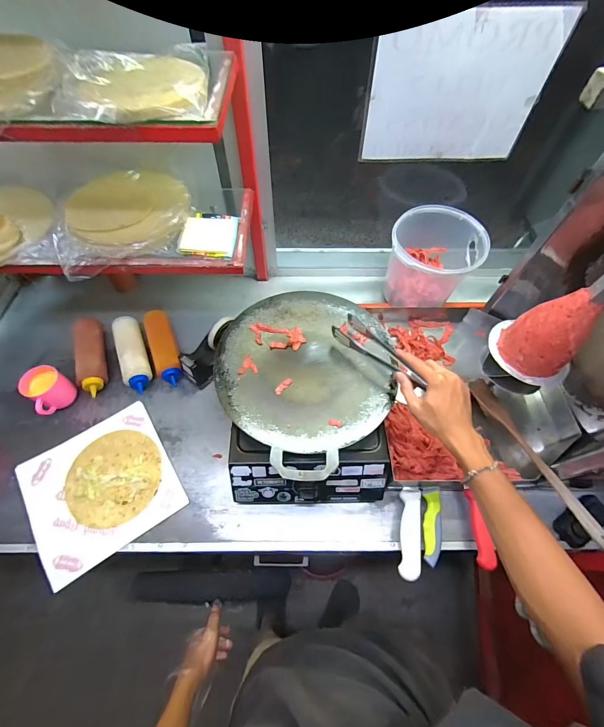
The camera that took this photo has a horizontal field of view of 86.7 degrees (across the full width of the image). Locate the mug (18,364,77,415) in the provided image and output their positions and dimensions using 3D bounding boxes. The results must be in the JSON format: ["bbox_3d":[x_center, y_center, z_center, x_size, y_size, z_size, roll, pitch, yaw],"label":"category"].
[{"bbox_3d":[-0.537,0.058,0.683,0.073,0.085,0.077,31,64,16],"label":"mug"}]

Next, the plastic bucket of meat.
[{"bbox_3d":[0.311,-0.257,0.772,0.197,0.174,0.232,25,63,13],"label":"plastic bucket of meat"}]

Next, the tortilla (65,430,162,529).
[{"bbox_3d":[-0.365,0.218,0.627,0.181,0.016,0.167,0,60,0],"label":"tortilla"}]

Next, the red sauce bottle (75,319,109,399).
[{"bbox_3d":[-0.483,-0.015,0.736,0.056,0.049,0.185,-13,73,-8],"label":"red sauce bottle"}]

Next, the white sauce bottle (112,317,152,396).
[{"bbox_3d":[-0.396,-0.024,0.750,0.058,0.050,0.204,-21,62,-12],"label":"white sauce bottle"}]

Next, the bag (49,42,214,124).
[{"bbox_3d":[-0.203,-0.365,0.404,0.160,0.033,0.180,-6,60,-4],"label":"bag"}]

